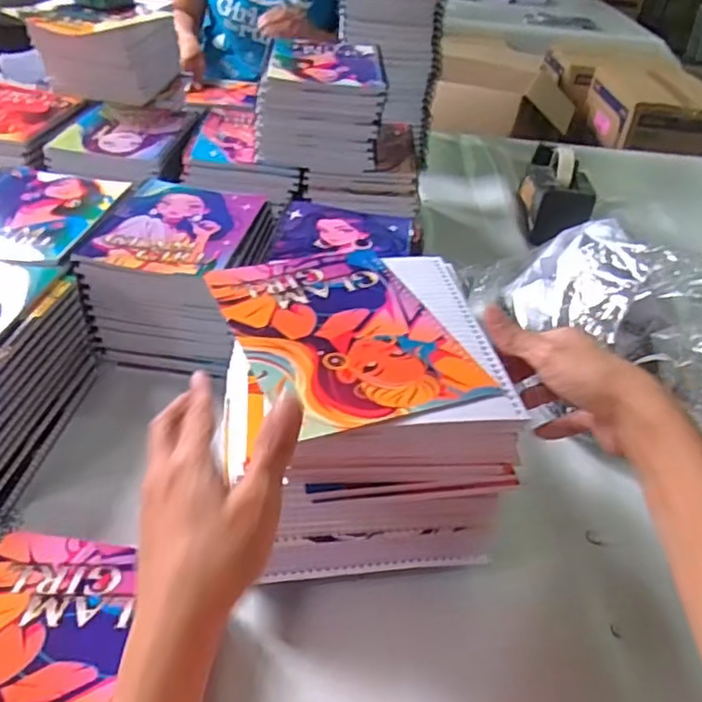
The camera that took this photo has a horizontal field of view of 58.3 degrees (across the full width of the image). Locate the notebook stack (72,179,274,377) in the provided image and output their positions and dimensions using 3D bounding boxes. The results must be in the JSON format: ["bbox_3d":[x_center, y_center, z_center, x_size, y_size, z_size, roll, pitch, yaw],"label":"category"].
[{"bbox_3d":[-0.181,-0.090,0.713,0.174,0.109,0.208,6,39,1],"label":"notebook stack"}]

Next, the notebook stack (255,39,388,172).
[{"bbox_3d":[-0.036,-0.339,0.873,0.159,0.119,0.173,6,39,1],"label":"notebook stack"}]

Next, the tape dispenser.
[{"bbox_3d":[0.322,-0.253,0.987,0.089,0.118,0.202,9,39,5],"label":"tape dispenser"}]

